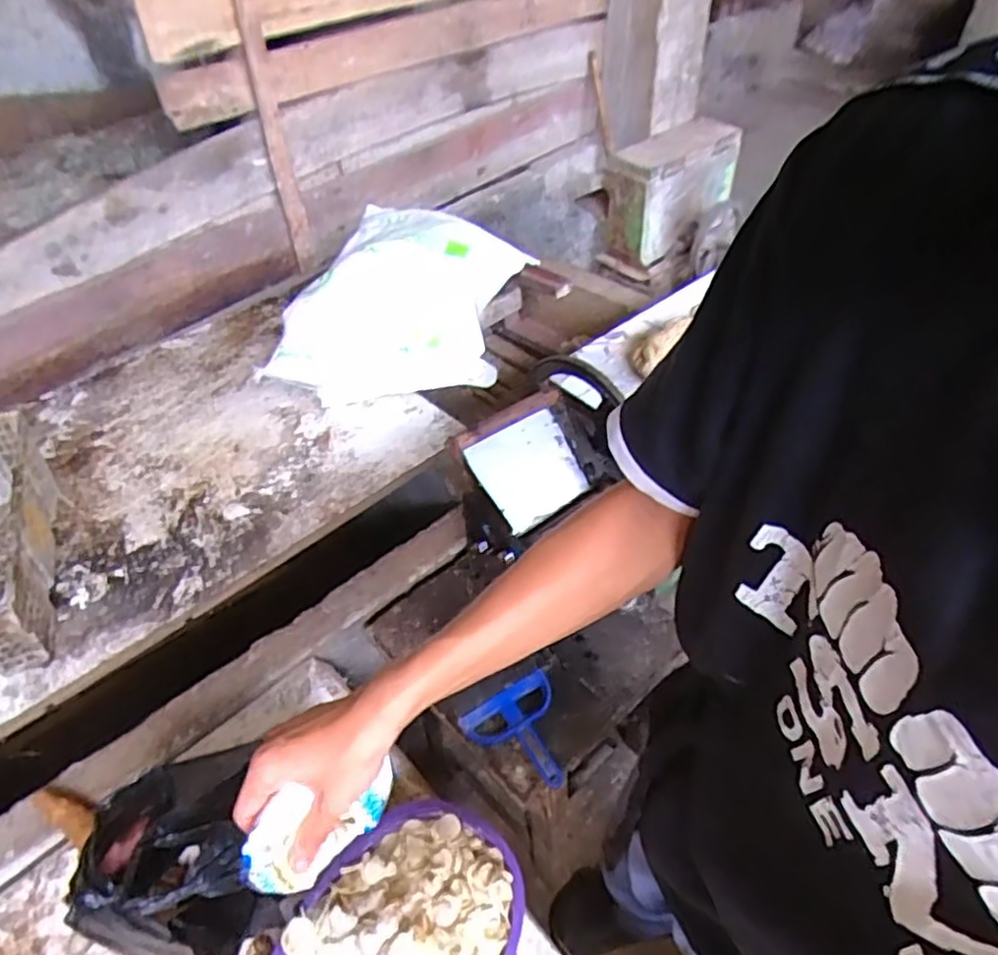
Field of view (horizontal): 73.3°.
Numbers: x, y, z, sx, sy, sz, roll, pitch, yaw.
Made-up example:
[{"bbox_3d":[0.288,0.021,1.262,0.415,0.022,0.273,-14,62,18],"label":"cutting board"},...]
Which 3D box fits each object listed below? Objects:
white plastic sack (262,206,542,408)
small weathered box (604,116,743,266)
[{"bbox_3d":[-0.197,-0.412,1.518,0.434,0.187,0.624,6,46,10],"label":"white plastic sack"},{"bbox_3d":[0.413,-0.689,1.609,0.343,0.236,0.136,-27,49,-24],"label":"small weathered box"}]

